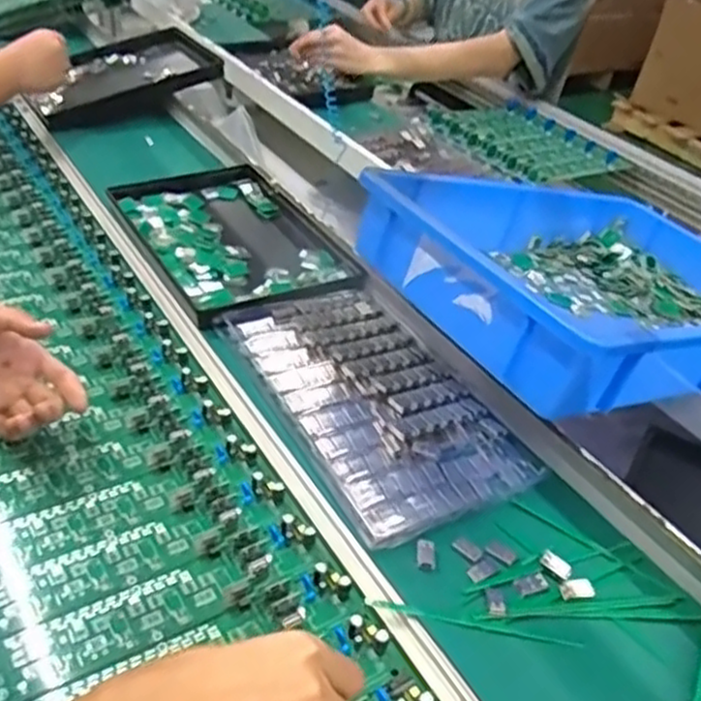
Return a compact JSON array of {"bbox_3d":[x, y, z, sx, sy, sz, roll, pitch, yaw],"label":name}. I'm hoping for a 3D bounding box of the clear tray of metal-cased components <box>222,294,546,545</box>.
[{"bbox_3d":[0.018,0.036,0.673,0.164,0.018,0.298,-16,43,-24],"label":"clear tray of metal-cased components"}]

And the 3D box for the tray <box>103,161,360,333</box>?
[{"bbox_3d":[-0.136,-0.133,0.874,0.198,0.020,0.317,-18,44,-26],"label":"tray"}]

